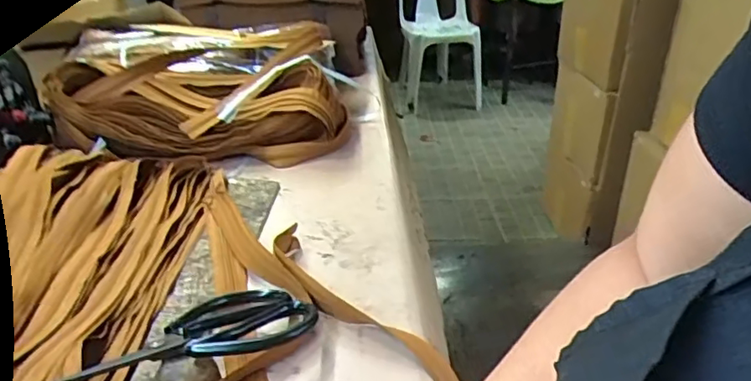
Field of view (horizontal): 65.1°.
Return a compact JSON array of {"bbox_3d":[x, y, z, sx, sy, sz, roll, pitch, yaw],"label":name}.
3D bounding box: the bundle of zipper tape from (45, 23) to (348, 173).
[{"bbox_3d":[-0.240,-0.166,0.861,0.377,0.111,0.291,-2,29,-7],"label":"bundle of zipper tape"}]

